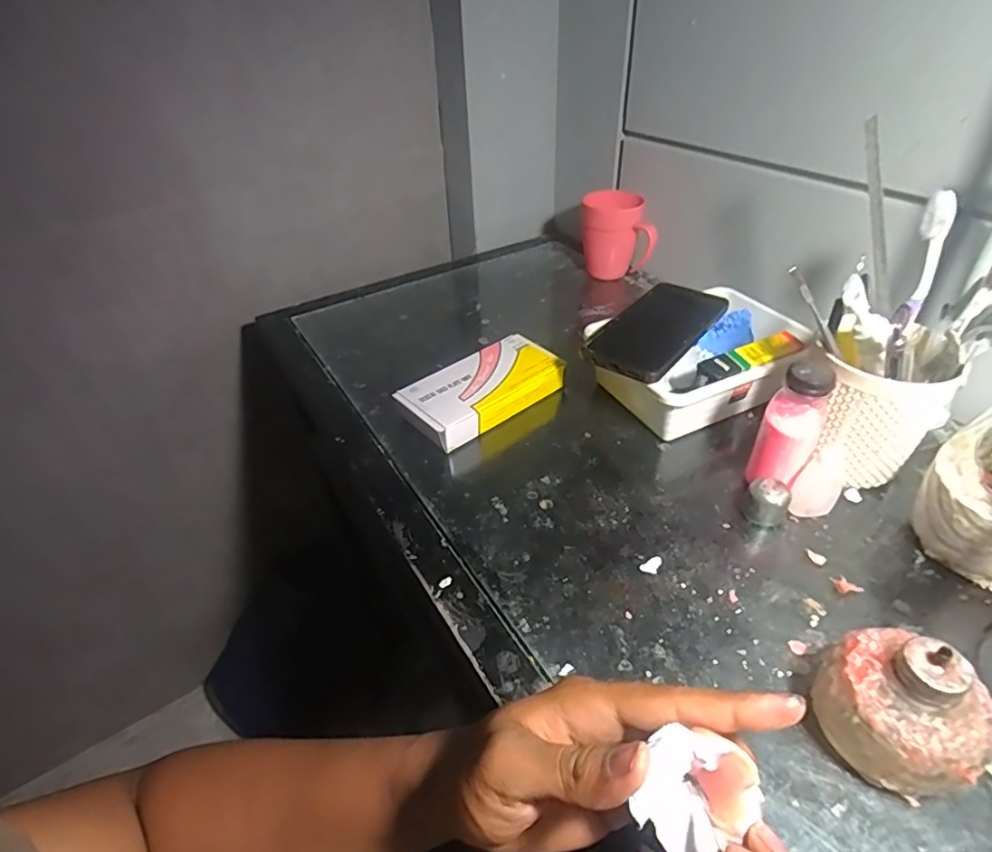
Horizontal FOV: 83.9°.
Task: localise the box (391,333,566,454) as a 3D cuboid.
[{"bbox_3d":[-0.013,-0.035,0.546,0.160,0.032,0.080,-31,47,-29],"label":"box"}]

